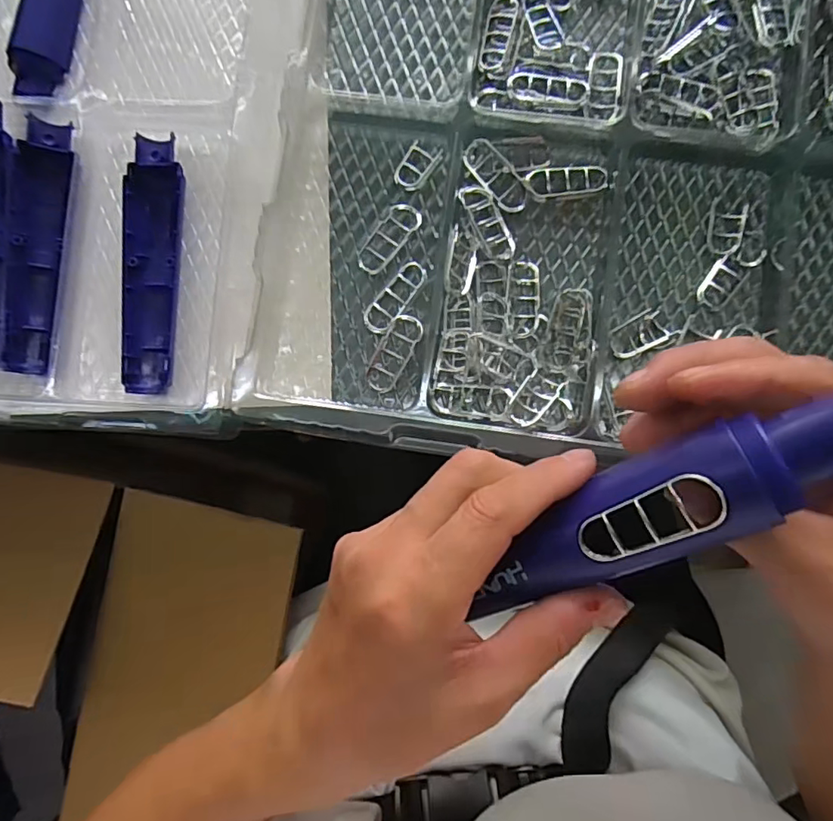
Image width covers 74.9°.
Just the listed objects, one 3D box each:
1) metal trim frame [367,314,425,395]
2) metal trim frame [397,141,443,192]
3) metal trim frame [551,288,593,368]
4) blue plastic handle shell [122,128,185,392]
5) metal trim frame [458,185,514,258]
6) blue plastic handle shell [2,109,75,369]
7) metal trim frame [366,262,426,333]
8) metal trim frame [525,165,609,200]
[{"bbox_3d":[-0.014,-0.037,0.353,0.022,0.009,0.053,30,88,4],"label":"metal trim frame"},{"bbox_3d":[0.000,-0.164,0.363,0.020,0.004,0.034,34,88,4],"label":"metal trim frame"},{"bbox_3d":[0.099,-0.053,0.348,0.025,0.009,0.051,5,86,3],"label":"metal trim frame"},{"bbox_3d":[-0.174,-0.096,0.362,0.038,0.015,0.167,-1,86,3],"label":"blue plastic handle shell"},{"bbox_3d":[0.047,-0.122,0.354,0.020,0.011,0.052,-24,85,1],"label":"metal trim frame"},{"bbox_3d":[-0.248,-0.108,0.358,0.031,0.018,0.166,3,86,3],"label":"blue plastic handle shell"},{"bbox_3d":[-0.014,-0.073,0.356,0.020,0.010,0.053,40,89,4],"label":"metal trim frame"},{"bbox_3d":[0.098,-0.152,0.358,0.053,0.008,0.021,-9,86,2],"label":"metal trim frame"}]

